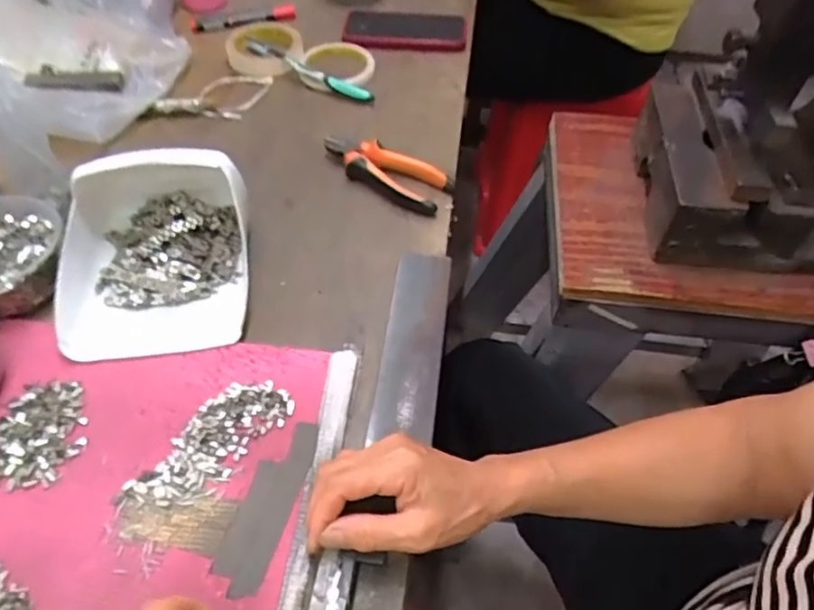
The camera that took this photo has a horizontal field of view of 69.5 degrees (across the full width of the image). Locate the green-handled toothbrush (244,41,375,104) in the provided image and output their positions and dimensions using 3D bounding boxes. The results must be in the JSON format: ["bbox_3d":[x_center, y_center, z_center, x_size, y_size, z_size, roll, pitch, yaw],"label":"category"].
[{"bbox_3d":[-0.121,-0.291,0.731,0.182,0.026,0.010,21,55,16],"label":"green-handled toothbrush"}]

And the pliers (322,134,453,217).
[{"bbox_3d":[-0.027,-0.142,0.623,0.149,0.026,0.056,26,56,19],"label":"pliers"}]

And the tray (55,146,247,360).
[{"bbox_3d":[-0.220,-0.056,0.505,0.154,0.079,0.182,-8,53,-7],"label":"tray"}]

